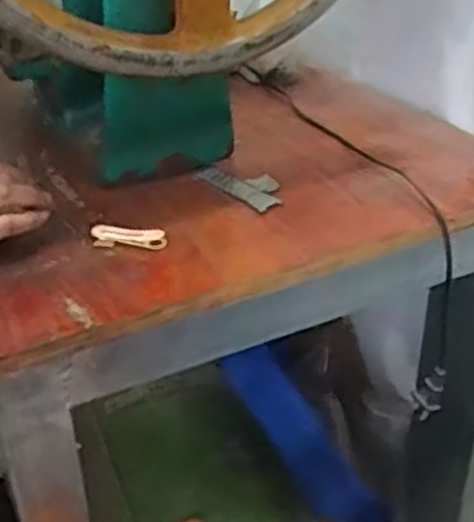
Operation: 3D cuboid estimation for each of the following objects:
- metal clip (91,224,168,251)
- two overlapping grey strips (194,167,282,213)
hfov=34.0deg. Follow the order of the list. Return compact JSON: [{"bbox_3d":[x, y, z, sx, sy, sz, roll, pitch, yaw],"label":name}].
[{"bbox_3d":[-0.083,-0.018,0.592,0.058,0.008,0.021,4,32,8],"label":"metal clip"},{"bbox_3d":[0.006,-0.070,0.682,0.044,0.004,0.100,-24,38,-32],"label":"two overlapping grey strips"}]

